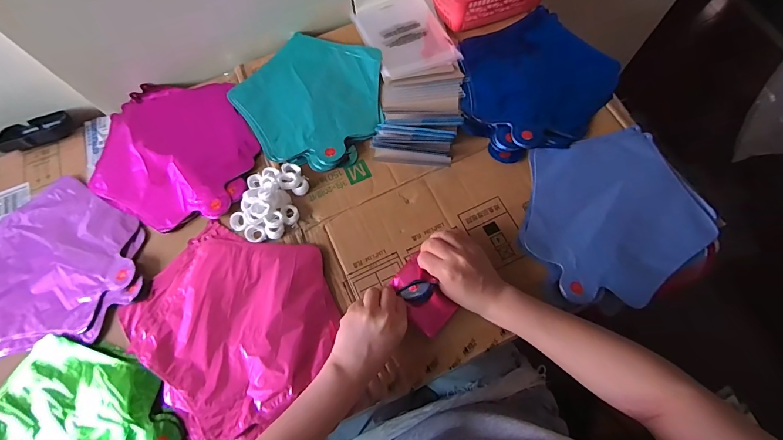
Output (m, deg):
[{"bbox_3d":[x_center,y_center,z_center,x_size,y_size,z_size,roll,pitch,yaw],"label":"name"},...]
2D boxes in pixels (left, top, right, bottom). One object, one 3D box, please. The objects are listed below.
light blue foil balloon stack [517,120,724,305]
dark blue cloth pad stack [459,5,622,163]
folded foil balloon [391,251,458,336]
[{"bbox_3d":[0.296,-0.010,0.488,0.238,0.008,0.225,-13,69,-3],"label":"light blue foil balloon stack"},{"bbox_3d":[0.209,-0.219,0.561,0.237,0.026,0.235,-30,71,-9],"label":"dark blue cloth pad stack"},{"bbox_3d":[0.038,0.096,0.459,0.052,0.035,0.089,-39,72,-13],"label":"folded foil balloon"}]

